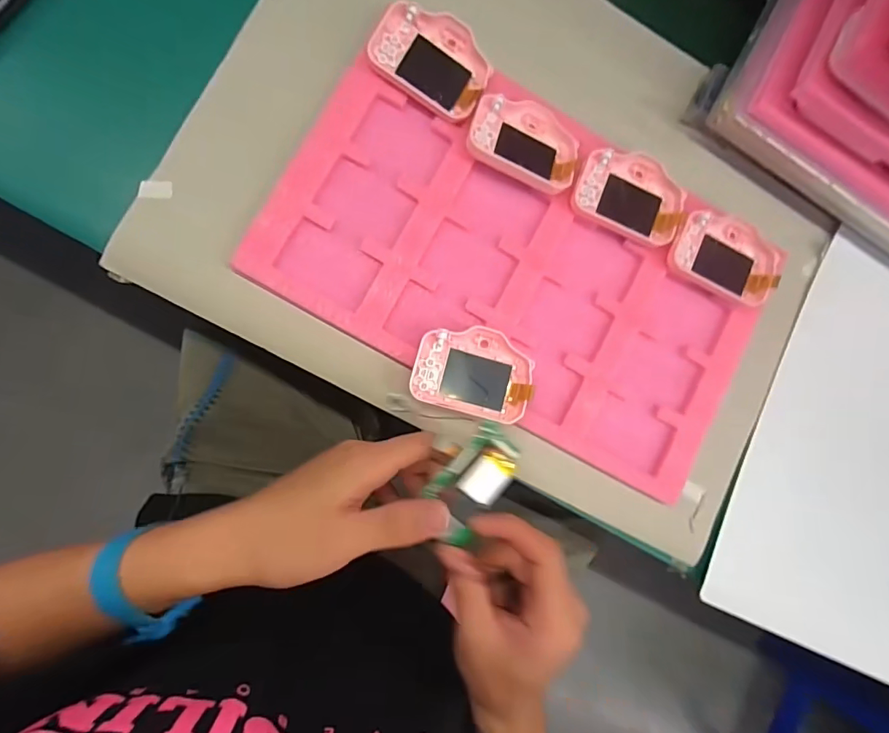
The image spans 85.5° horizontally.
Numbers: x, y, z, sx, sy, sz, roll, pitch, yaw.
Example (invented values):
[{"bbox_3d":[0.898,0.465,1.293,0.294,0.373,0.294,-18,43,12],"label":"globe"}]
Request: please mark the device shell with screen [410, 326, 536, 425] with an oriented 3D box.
[{"bbox_3d":[0.021,0.003,0.345,0.083,0.019,0.060,16,85,-8],"label":"device shell with screen"}]

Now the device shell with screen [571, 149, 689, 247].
[{"bbox_3d":[0.144,-0.132,0.371,0.086,0.017,0.061,24,84,-7],"label":"device shell with screen"}]

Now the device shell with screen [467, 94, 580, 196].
[{"bbox_3d":[0.061,-0.170,0.361,0.083,0.015,0.059,22,85,-7],"label":"device shell with screen"}]

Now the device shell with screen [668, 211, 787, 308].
[{"bbox_3d":[0.220,-0.087,0.381,0.085,0.020,0.060,24,84,-7],"label":"device shell with screen"}]

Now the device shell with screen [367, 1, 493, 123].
[{"bbox_3d":[-0.008,-0.225,0.351,0.085,0.017,0.059,30,84,-6],"label":"device shell with screen"}]

